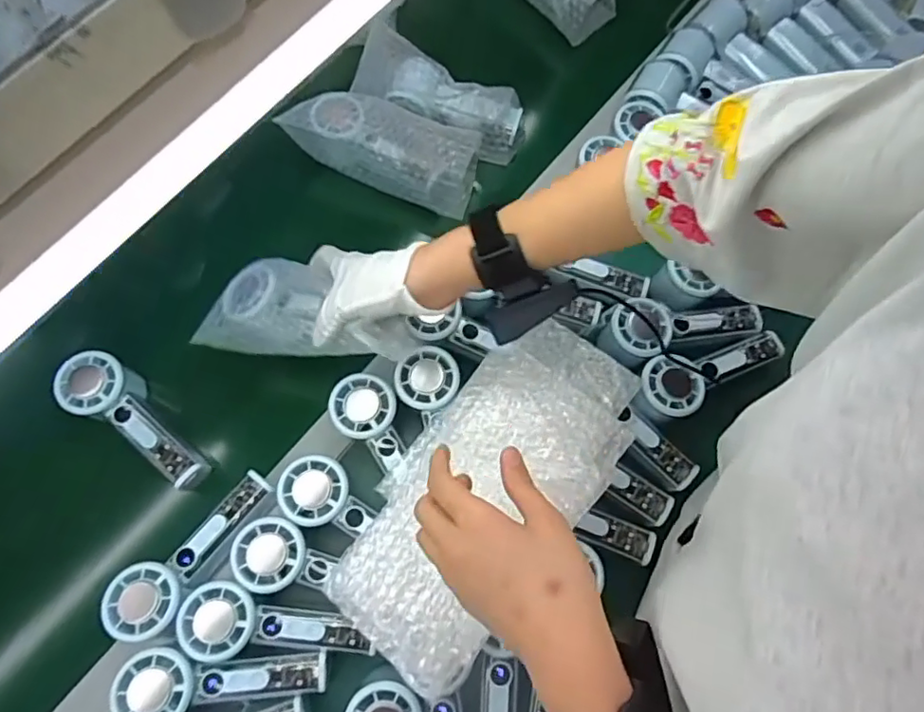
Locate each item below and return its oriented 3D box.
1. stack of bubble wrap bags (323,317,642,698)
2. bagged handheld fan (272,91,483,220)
[{"bbox_3d":[0.022,0.103,0.476,0.141,0.045,0.298,36,76,11],"label":"stack of bubble wrap bags"},{"bbox_3d":[-0.085,-0.234,0.628,0.209,0.068,0.081,23,72,7],"label":"bagged handheld fan"}]

